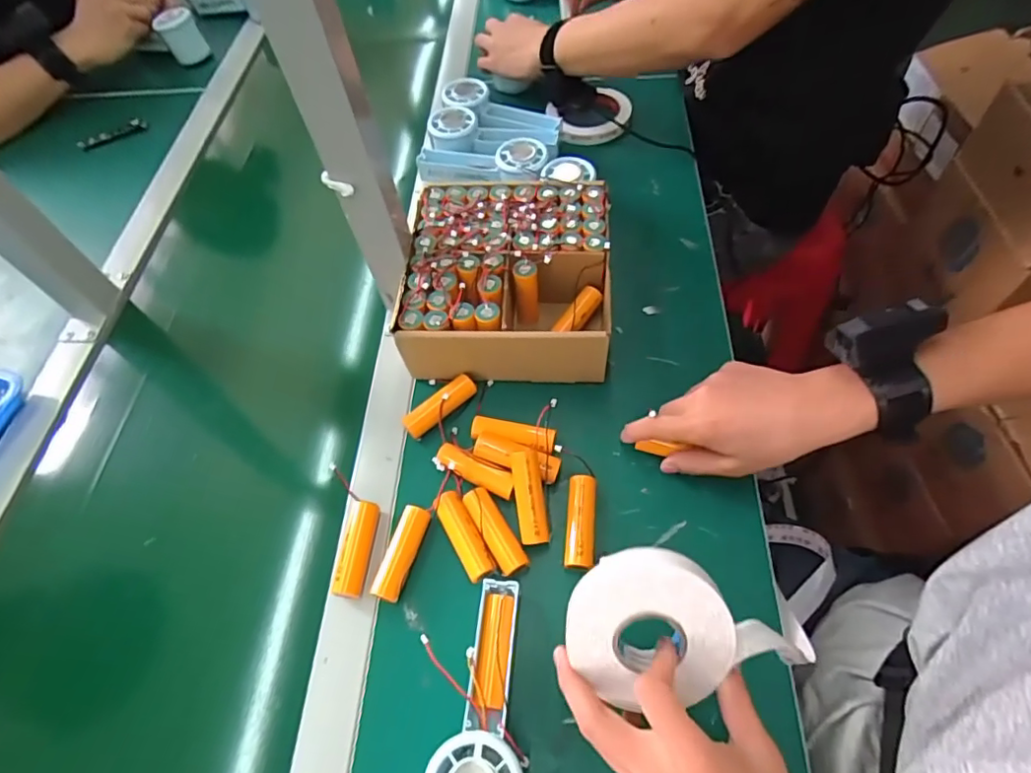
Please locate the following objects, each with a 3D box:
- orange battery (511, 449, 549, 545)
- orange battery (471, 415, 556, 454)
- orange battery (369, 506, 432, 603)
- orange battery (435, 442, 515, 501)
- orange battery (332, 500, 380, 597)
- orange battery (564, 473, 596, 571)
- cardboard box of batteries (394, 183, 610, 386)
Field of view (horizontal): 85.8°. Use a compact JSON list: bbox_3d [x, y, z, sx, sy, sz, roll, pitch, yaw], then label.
[{"bbox_3d":[0.011,0.086,0.433,0.023,0.018,0.070,-9,81,-1],"label":"orange battery"},{"bbox_3d":[-0.002,0.041,0.476,0.072,0.019,0.021,12,60,11],"label":"orange battery"},{"bbox_3d":[-0.088,0.129,0.431,0.021,0.018,0.071,14,60,12],"label":"orange battery"},{"bbox_3d":[-0.032,0.070,0.458,0.070,0.022,0.022,22,62,17],"label":"orange battery"},{"bbox_3d":[-0.122,0.127,0.433,0.020,0.023,0.070,4,59,7],"label":"orange battery"},{"bbox_3d":[0.051,0.107,0.434,0.021,0.023,0.071,3,59,6],"label":"orange battery"},{"bbox_3d":[-0.005,-0.101,0.530,0.181,0.078,0.189,1,58,5],"label":"cardboard box of batteries"}]

